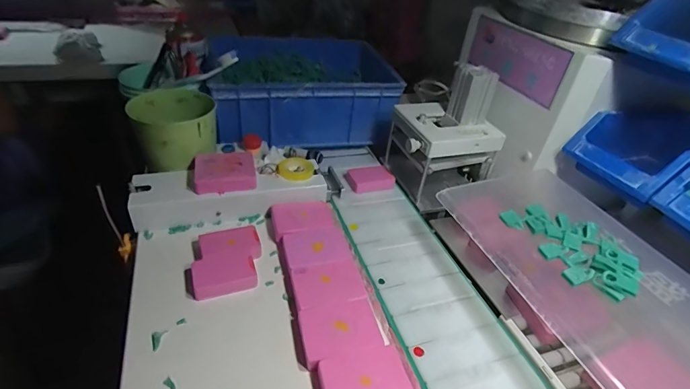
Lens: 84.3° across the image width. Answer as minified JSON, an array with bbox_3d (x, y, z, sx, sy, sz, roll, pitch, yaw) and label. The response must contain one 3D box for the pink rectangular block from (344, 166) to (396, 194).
[{"bbox_3d":[0.041,-0.023,0.606,0.076,0.022,0.042,-7,39,-18],"label":"pink rectangular block"}]

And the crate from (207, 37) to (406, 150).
[{"bbox_3d":[-0.079,-0.208,0.756,0.340,0.123,0.269,-6,38,-17],"label":"crate"}]

